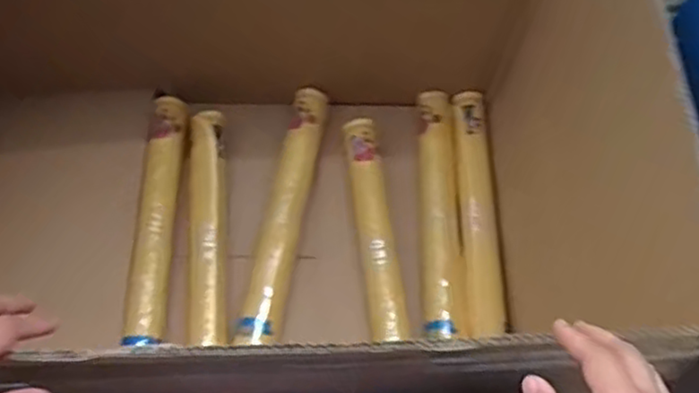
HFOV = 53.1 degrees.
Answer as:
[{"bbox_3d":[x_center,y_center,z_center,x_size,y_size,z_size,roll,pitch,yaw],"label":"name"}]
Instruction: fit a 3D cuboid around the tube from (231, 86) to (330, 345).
[{"bbox_3d":[-0.104,0.017,1.160,0.066,0.066,0.452,11,64,3],"label":"tube"}]

